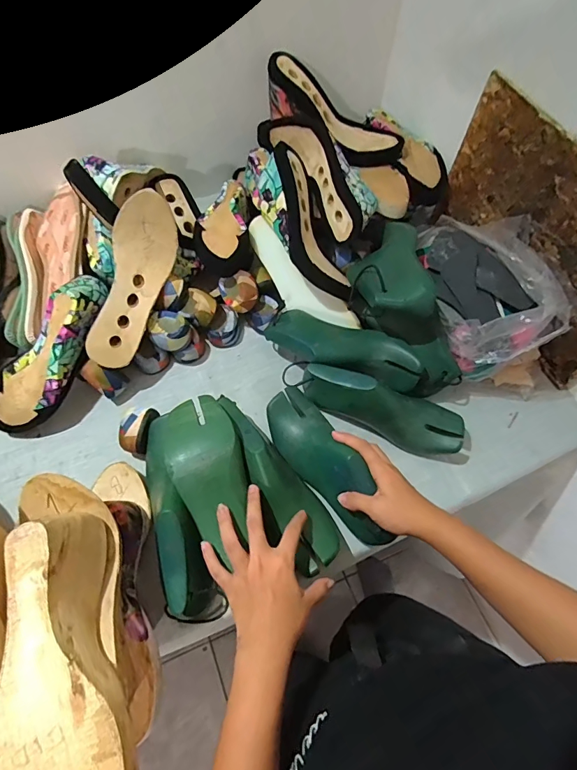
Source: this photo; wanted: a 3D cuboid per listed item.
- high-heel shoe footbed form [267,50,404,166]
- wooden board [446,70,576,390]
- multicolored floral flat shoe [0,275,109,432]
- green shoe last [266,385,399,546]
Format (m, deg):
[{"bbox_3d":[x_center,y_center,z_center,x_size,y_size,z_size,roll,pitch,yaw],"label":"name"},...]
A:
[{"bbox_3d":[0.069,-0.421,0.664,0.240,0.063,0.087,27,63,-14],"label":"high-heel shoe footbed form"},{"bbox_3d":[0.340,-0.205,0.571,0.015,0.231,0.365,-19,65,-11],"label":"wooden board"},{"bbox_3d":[-0.316,-0.035,0.545,0.075,0.072,0.236,34,93,15],"label":"multicolored floral flat shoe"},{"bbox_3d":[0.052,0.094,0.524,0.082,0.084,0.223,-29,61,-15],"label":"green shoe last"}]

